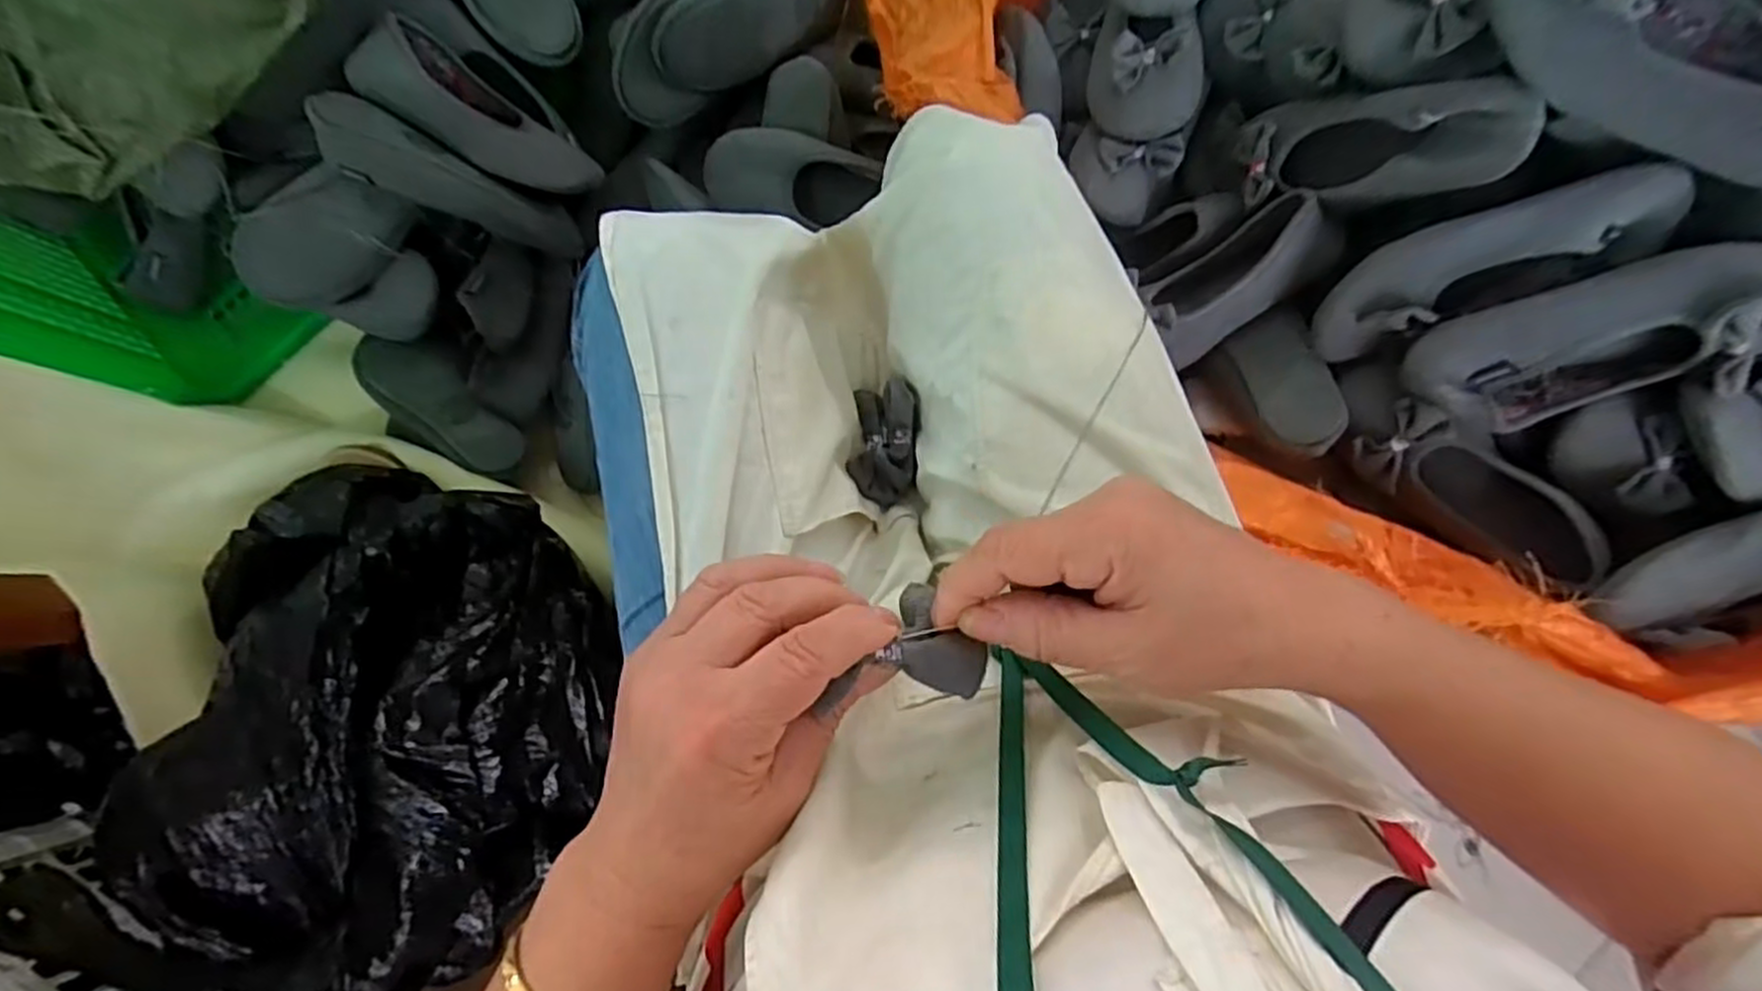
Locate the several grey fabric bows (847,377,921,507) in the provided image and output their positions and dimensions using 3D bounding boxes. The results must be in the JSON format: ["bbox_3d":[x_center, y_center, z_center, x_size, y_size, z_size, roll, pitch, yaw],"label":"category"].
[{"bbox_3d":[0.003,-0.035,0.498,0.042,0.030,0.076,5,82,1],"label":"several grey fabric bows"}]

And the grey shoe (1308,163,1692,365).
[{"bbox_3d":[0.457,-0.175,0.594,0.241,0.085,0.069,-19,82,16],"label":"grey shoe"}]

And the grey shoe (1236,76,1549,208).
[{"bbox_3d":[0.384,-0.278,0.617,0.052,0.216,0.084,35,81,-40],"label":"grey shoe"}]

